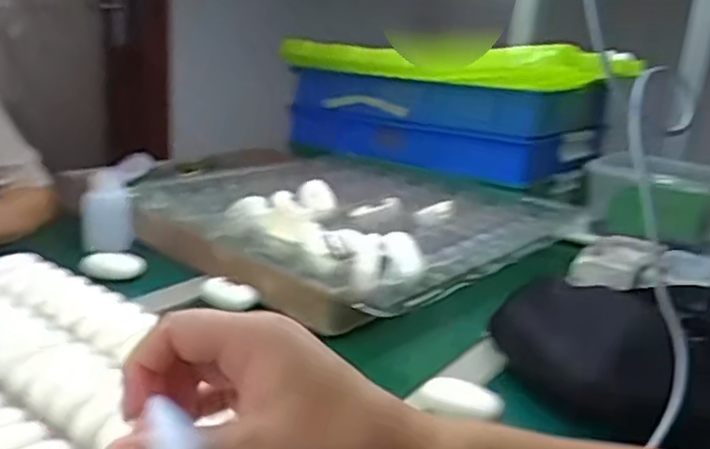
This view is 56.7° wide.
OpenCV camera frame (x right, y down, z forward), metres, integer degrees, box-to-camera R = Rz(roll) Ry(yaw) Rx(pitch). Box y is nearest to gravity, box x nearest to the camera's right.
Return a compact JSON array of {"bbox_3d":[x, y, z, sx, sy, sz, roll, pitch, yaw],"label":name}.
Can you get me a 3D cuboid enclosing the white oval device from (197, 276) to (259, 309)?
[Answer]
[{"bbox_3d":[-0.147,0.080,0.768,0.073,0.022,0.026,12,19,23],"label":"white oval device"}]

